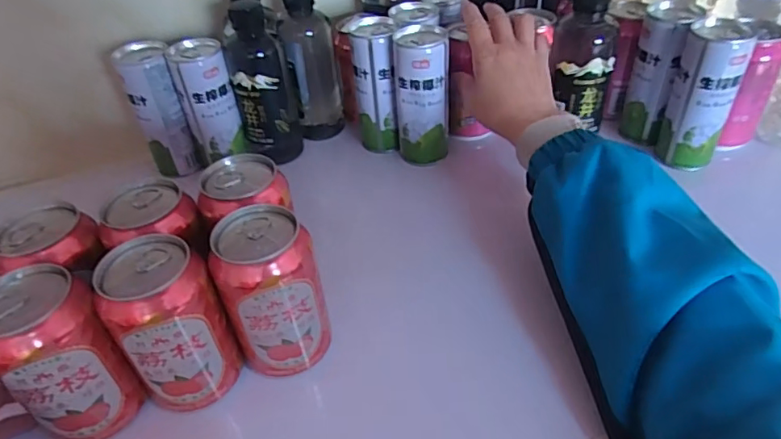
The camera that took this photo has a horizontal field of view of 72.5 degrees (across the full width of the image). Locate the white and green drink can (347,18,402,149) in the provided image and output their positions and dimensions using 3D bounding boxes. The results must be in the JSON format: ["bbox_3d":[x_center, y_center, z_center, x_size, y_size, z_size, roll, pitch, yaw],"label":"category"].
[{"bbox_3d":[-0.017,-0.137,0.559,0.046,0.128,0.058,-1,42,5],"label":"white and green drink can"}]

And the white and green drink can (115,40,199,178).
[{"bbox_3d":[-0.234,-0.108,0.539,0.052,0.127,0.050,-27,46,-23],"label":"white and green drink can"}]

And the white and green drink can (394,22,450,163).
[{"bbox_3d":[0.033,-0.120,0.532,0.053,0.129,0.050,-1,42,5],"label":"white and green drink can"}]

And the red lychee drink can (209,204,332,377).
[{"bbox_3d":[-0.077,0.050,0.353,0.061,0.106,0.055,-19,43,-16],"label":"red lychee drink can"}]

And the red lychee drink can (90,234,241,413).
[{"bbox_3d":[-0.139,0.067,0.337,0.062,0.101,0.057,-27,46,-23],"label":"red lychee drink can"}]

